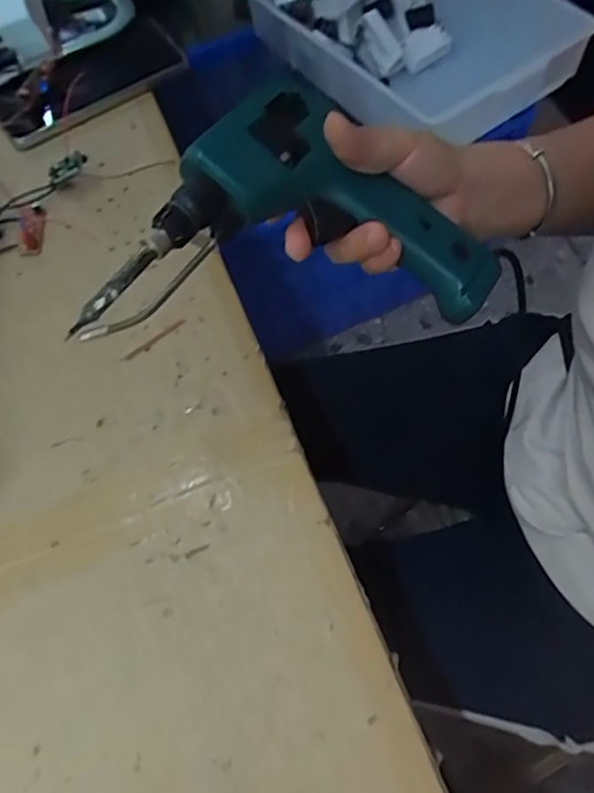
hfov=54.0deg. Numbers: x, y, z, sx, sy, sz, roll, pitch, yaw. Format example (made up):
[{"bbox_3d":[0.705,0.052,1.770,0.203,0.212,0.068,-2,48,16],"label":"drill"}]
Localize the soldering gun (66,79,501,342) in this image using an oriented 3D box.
[{"bbox_3d":[-0.004,-0.098,0.311,0.220,0.032,0.130,-9,82,-19],"label":"soldering gun"}]

